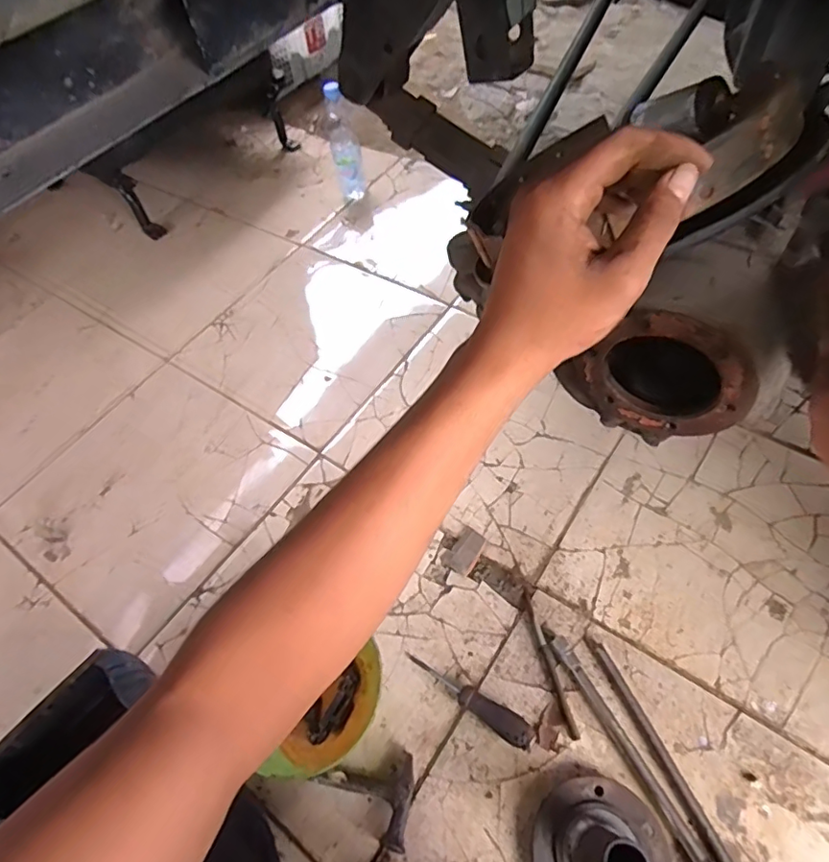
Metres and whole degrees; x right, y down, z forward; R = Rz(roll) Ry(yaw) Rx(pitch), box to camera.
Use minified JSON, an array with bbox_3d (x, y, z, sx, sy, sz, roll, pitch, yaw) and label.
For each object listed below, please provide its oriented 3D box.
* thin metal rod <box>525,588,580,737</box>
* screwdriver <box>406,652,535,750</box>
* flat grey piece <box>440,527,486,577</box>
[{"bbox_3d":[0.167,0.286,0.666,0.011,0.010,0.175,-12,59,-4],"label":"thin metal rod"},{"bbox_3d":[0.066,0.317,0.645,0.168,0.030,0.031,29,64,23],"label":"screwdriver"},{"bbox_3d":[0.072,0.173,0.772,0.045,0.009,0.065,30,65,20],"label":"flat grey piece"}]

